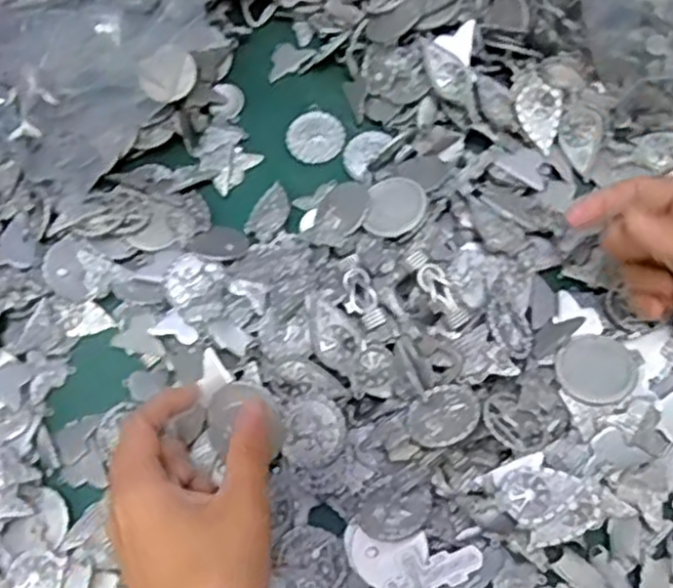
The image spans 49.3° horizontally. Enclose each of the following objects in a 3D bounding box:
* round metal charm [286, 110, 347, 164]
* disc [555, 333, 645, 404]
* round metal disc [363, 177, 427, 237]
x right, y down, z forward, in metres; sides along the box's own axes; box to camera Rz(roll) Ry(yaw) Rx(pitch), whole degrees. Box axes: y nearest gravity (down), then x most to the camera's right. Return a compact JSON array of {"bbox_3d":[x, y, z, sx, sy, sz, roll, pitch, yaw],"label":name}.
[{"bbox_3d":[-0.014,-0.105,0.488,0.038,0.004,0.037,-1,67,3],"label":"round metal charm"},{"bbox_3d":[0.139,0.039,0.390,0.041,0.009,0.039,-1,67,3],"label":"disc"},{"bbox_3d":[0.035,-0.051,0.429,0.034,0.004,0.038,3,72,20],"label":"round metal disc"}]

